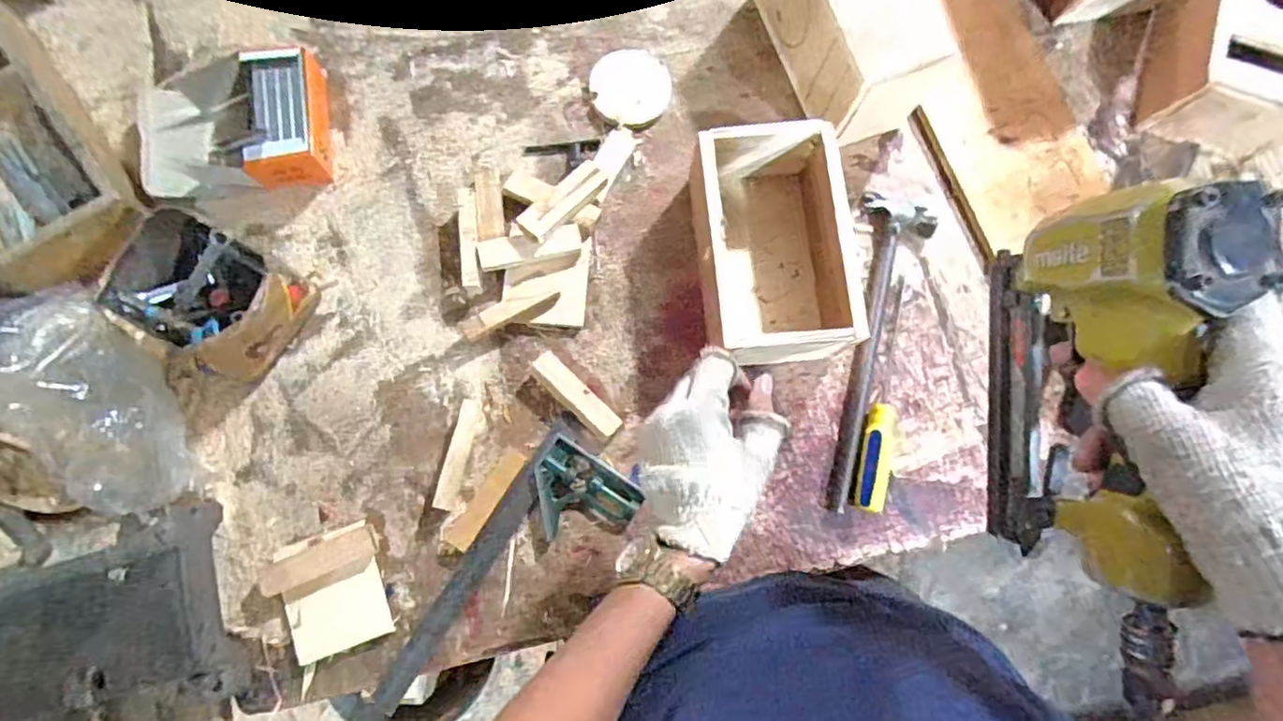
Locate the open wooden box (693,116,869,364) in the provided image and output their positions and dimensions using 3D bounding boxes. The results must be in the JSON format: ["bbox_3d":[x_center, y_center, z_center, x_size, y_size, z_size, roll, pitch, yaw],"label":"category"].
[{"bbox_3d":[0.116,-0.101,0.563,0.119,0.081,0.194,-7,79,-2],"label":"open wooden box"}]

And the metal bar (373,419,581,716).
[{"bbox_3d":[-0.143,0.176,0.553,0.028,0.011,0.281,34,80,-2],"label":"metal bar"}]

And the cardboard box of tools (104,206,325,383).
[{"bbox_3d":[-0.371,-0.054,0.552,0.124,0.086,0.107,30,80,3],"label":"cardboard box of tools"}]

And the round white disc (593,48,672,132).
[{"bbox_3d":[-0.010,-0.275,0.638,0.080,0.012,0.079,0,80,-2],"label":"round white disc"}]

